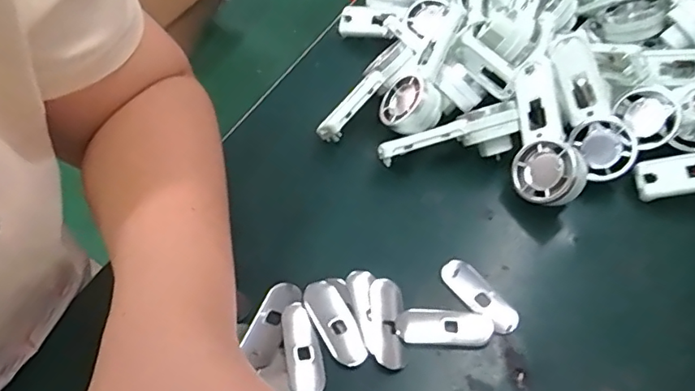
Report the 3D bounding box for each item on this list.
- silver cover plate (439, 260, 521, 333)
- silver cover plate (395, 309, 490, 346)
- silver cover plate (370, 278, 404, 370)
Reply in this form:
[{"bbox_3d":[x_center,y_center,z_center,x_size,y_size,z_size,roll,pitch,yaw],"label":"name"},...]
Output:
[{"bbox_3d":[0.074,0.056,0.293,0.019,0.005,0.051,-29,58,-21],"label":"silver cover plate"},{"bbox_3d":[0.052,0.071,0.280,0.050,0.004,0.020,6,52,3],"label":"silver cover plate"},{"bbox_3d":[0.022,0.068,0.282,0.017,0.004,0.049,1,52,-1],"label":"silver cover plate"}]

